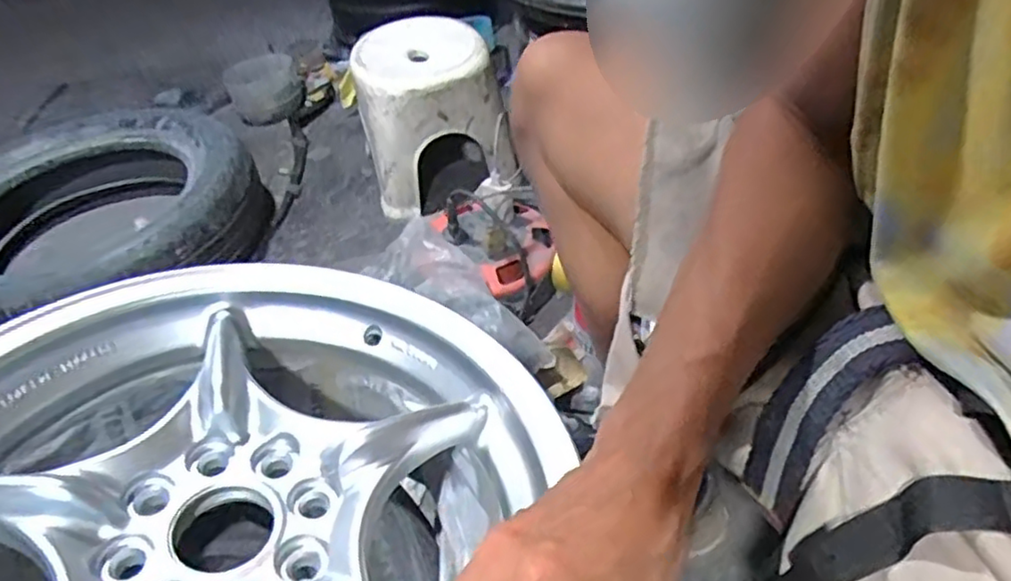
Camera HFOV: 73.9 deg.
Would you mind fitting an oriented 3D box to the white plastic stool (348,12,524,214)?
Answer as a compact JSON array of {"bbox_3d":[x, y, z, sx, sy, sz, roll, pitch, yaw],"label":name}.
[{"bbox_3d":[-0.131,-0.304,1.199,0.230,0.260,0.248,-12,43,-6],"label":"white plastic stool"}]

